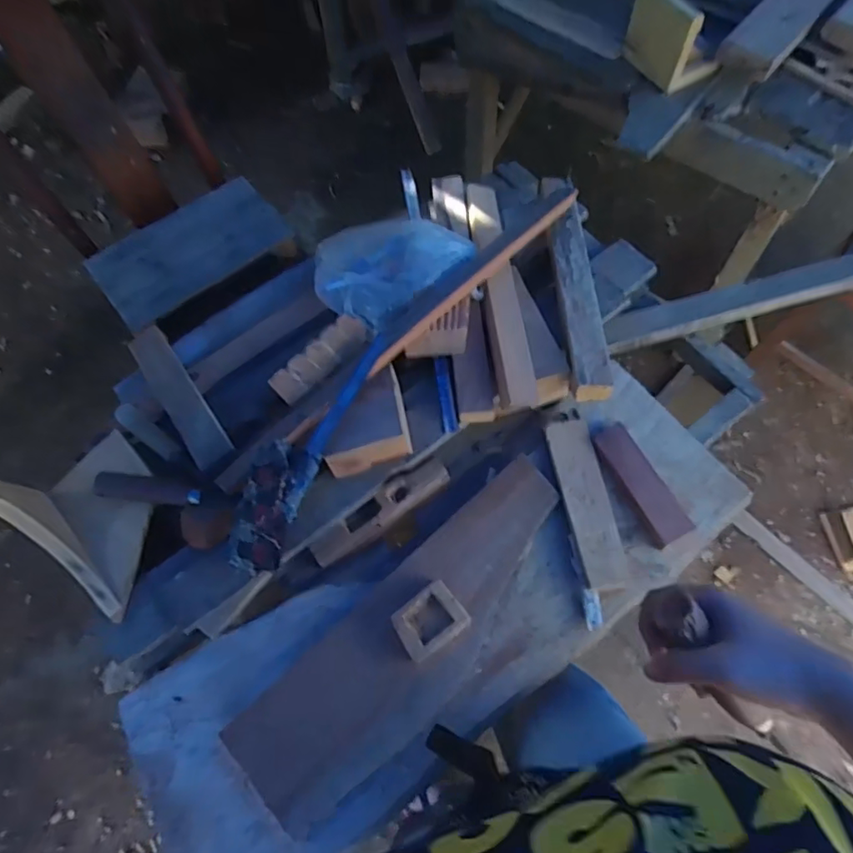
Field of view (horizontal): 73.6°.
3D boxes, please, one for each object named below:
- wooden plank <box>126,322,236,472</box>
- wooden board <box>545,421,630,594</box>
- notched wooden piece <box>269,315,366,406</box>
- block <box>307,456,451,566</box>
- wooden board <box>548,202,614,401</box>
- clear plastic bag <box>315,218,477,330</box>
[{"bbox_3d":[-0.353,-0.048,0.810,0.055,0.011,0.294,-37,58,-8],"label":"wooden plank"},{"bbox_3d":[0.221,0.099,0.780,0.060,0.019,0.238,-8,64,-3],"label":"wooden board"},{"bbox_3d":[-0.146,-0.097,0.782,0.043,0.027,0.148,41,71,18],"label":"notched wooden piece"},{"bbox_3d":[-0.063,0.118,0.801,0.215,0.028,0.050,-33,92,-11],"label":"block"},{"bbox_3d":[0.224,-0.198,0.847,0.056,0.027,0.340,-1,64,0],"label":"wooden board"},{"bbox_3d":[-0.067,-0.257,0.866,0.215,0.063,0.190,-37,69,-16],"label":"clear plastic bag"}]

